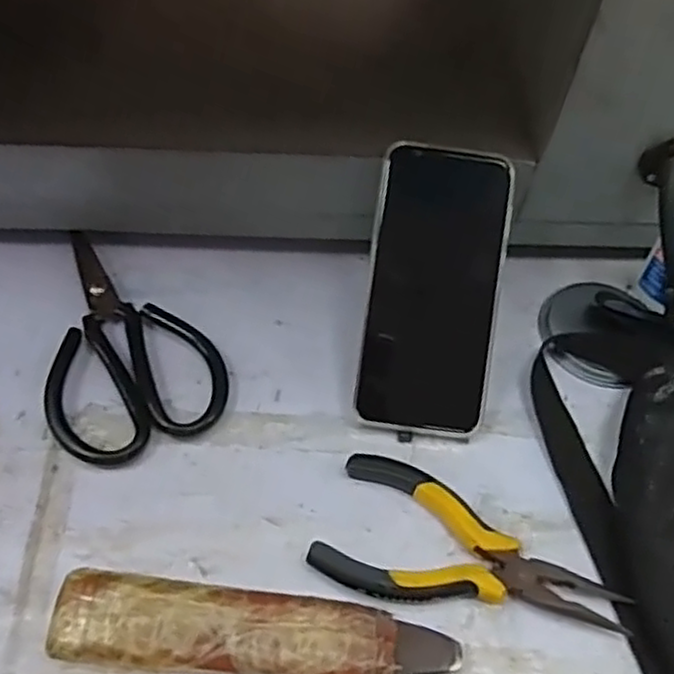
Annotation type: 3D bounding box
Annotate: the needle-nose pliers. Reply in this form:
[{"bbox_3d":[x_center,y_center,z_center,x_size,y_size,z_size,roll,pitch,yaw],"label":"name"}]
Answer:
[{"bbox_3d":[0.069,0.115,0.371,0.149,0.016,0.069,19,55,9],"label":"needle-nose pliers"}]

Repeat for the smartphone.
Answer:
[{"bbox_3d":[0.056,-0.026,0.415,0.074,0.011,0.162,8,90,1],"label":"smartphone"}]

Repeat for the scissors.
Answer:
[{"bbox_3d":[-0.133,-0.003,0.431,0.096,0.014,0.159,-20,58,-18],"label":"scissors"}]

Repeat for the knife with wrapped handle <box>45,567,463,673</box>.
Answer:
[{"bbox_3d":[-0.038,0.142,0.341,0.185,0.020,0.039,7,54,1],"label":"knife with wrapped handle"}]

